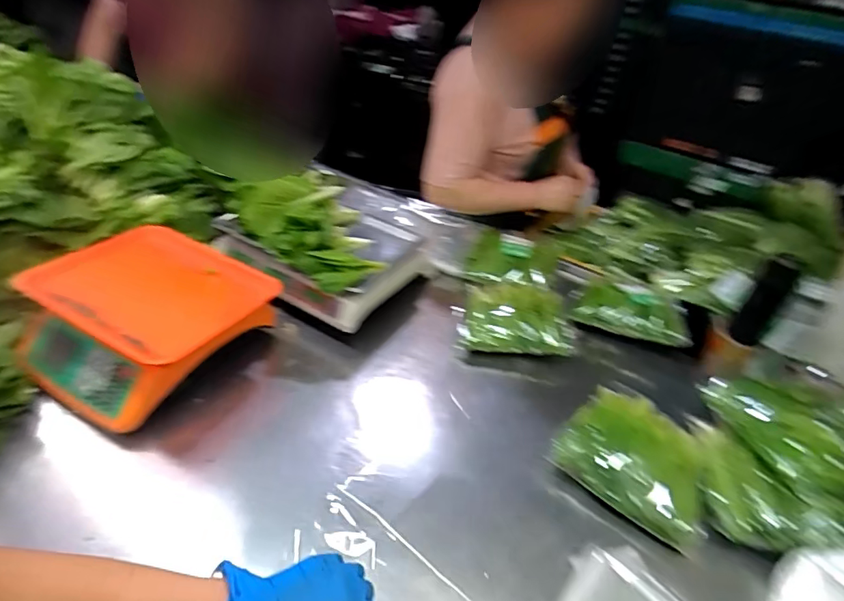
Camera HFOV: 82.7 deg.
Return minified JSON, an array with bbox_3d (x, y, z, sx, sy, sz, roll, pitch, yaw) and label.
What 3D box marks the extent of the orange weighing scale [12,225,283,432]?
[{"bbox_3d":[-0.423,0.036,0.746,0.304,0.133,0.295,22,38,17],"label":"orange weighing scale"}]

